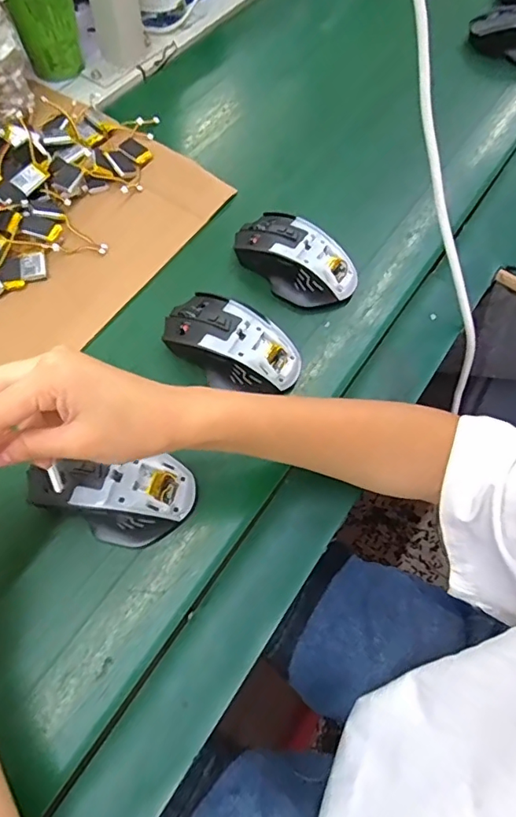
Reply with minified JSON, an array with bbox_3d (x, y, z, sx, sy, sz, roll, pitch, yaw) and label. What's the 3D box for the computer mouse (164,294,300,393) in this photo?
[{"bbox_3d":[-0.022,-0.053,0.419,0.113,0.041,0.064,24,65,11],"label":"computer mouse"}]

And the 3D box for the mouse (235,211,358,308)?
[{"bbox_3d":[0.032,-0.135,0.464,0.109,0.040,0.064,37,68,16],"label":"mouse"}]

